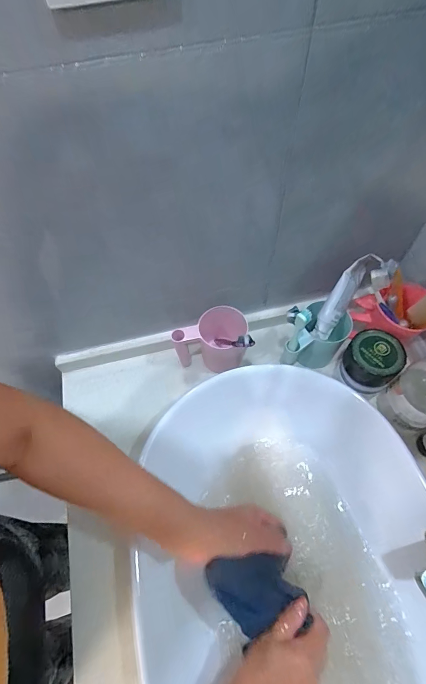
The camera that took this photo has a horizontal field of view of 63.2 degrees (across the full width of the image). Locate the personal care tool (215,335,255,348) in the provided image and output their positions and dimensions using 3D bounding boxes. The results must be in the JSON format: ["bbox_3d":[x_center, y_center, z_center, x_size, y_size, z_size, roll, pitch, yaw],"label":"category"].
[{"bbox_3d":[0.027,0.000,0.523,0.018,0.169,0.018,0,89,-11],"label":"personal care tool"}]

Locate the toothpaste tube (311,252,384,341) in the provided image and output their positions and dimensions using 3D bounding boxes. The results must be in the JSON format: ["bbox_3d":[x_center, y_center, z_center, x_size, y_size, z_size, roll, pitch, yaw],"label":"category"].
[{"bbox_3d":[0.191,-0.066,0.516,0.033,0.038,0.139,34,110,19],"label":"toothpaste tube"}]

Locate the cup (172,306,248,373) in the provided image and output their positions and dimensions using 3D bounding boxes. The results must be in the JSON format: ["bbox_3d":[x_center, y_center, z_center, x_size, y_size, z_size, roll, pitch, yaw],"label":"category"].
[{"bbox_3d":[-0.004,0.000,0.569,0.119,0.103,0.073,-9,61,-2],"label":"cup"}]

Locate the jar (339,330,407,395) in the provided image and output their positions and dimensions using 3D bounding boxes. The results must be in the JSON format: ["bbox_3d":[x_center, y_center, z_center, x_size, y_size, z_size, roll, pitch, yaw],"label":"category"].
[{"bbox_3d":[0.234,0.028,0.508,0.073,0.048,0.075,-14,62,-5],"label":"jar"}]

